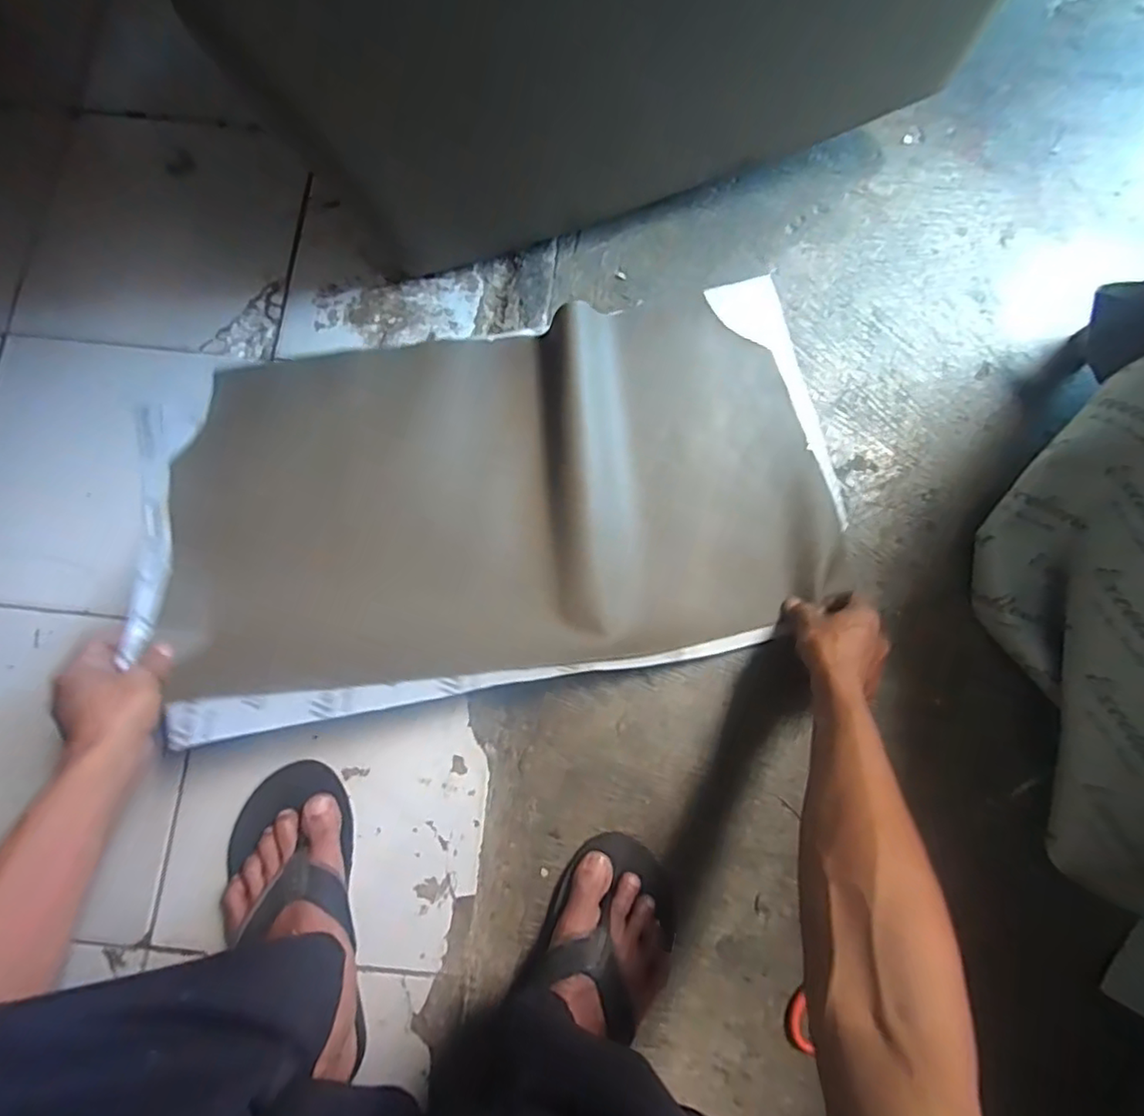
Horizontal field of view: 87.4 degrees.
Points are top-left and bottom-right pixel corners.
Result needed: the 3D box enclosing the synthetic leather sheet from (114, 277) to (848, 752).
[{"bbox_3d":[-0.073,-0.069,0.604,0.701,0.099,0.377,-11,80,-3],"label":"synthetic leather sheet"}]

